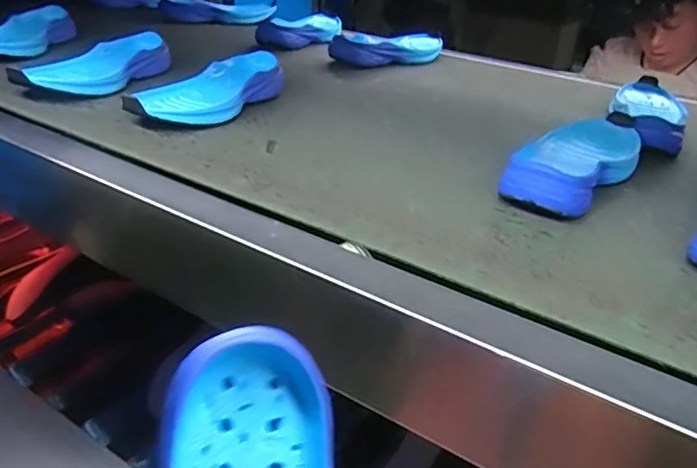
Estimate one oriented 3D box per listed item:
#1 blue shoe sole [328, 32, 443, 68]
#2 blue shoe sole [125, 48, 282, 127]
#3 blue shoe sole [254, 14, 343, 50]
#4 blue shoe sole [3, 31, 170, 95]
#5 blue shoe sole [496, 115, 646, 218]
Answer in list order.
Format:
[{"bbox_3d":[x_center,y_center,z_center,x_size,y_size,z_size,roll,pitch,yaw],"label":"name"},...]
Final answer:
[{"bbox_3d":[0.080,-0.322,0.972,0.228,0.040,0.084,-20,33,-35],"label":"blue shoe sole"},{"bbox_3d":[-0.163,-0.172,0.677,0.090,0.043,0.242,13,29,23],"label":"blue shoe sole"},{"bbox_3d":[-0.084,-0.382,1.054,0.064,0.043,0.231,24,33,30],"label":"blue shoe sole"},{"bbox_3d":[-0.324,-0.218,0.732,0.101,0.050,0.215,11,29,11],"label":"blue shoe sole"},{"bbox_3d":[0.226,-0.072,0.555,0.076,0.044,0.243,21,33,35],"label":"blue shoe sole"}]

